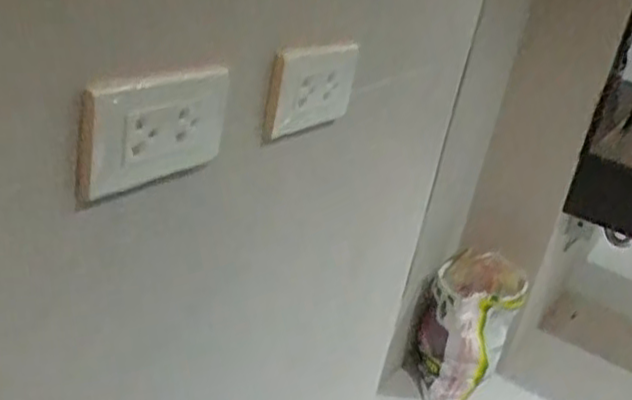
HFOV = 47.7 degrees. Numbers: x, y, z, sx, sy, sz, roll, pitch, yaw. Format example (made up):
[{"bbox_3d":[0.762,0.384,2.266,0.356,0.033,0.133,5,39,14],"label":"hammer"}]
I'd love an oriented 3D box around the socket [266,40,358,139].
[{"bbox_3d":[0.000,-0.097,0.607,0.010,0.071,0.129,19,26,27],"label":"socket"}]

